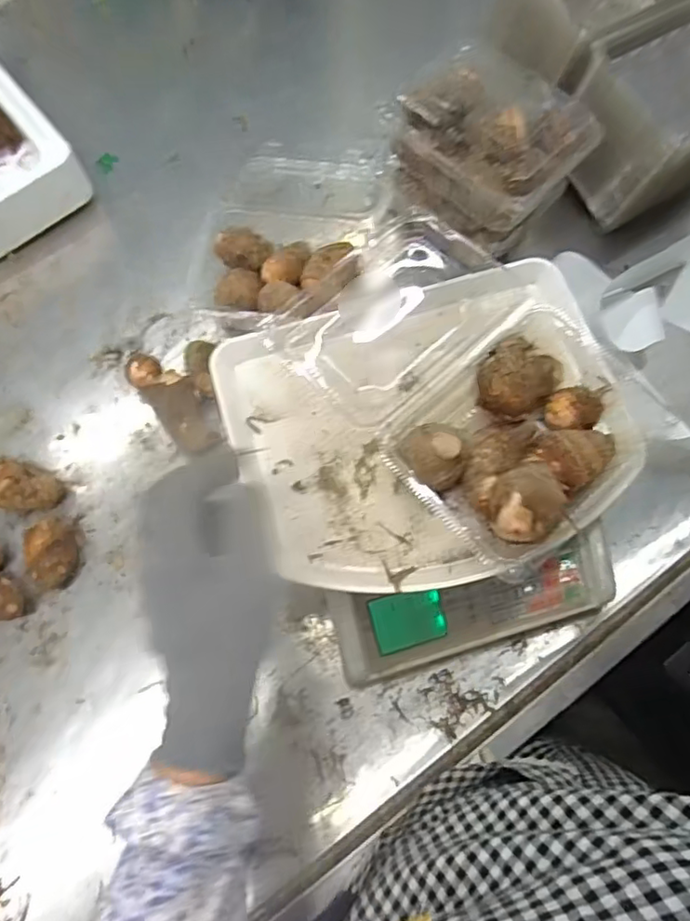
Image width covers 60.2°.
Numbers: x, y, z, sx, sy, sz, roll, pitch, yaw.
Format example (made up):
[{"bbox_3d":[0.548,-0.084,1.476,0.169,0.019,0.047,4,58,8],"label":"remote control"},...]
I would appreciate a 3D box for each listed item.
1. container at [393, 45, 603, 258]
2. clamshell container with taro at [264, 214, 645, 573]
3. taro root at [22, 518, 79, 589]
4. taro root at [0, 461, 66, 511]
[{"bbox_3d":[0.131,-0.287,0.562,0.167,0.108,0.133,39,76,13],"label":"container"},{"bbox_3d":[0.096,-0.058,0.438,0.180,0.084,0.236,-36,74,-11],"label":"clamshell container with taro"},{"bbox_3d":[-0.254,0.083,0.519,0.034,0.040,0.054,-15,71,-4],"label":"taro root"},{"bbox_3d":[-0.291,0.026,0.546,0.060,0.042,0.048,5,71,3],"label":"taro root"}]

